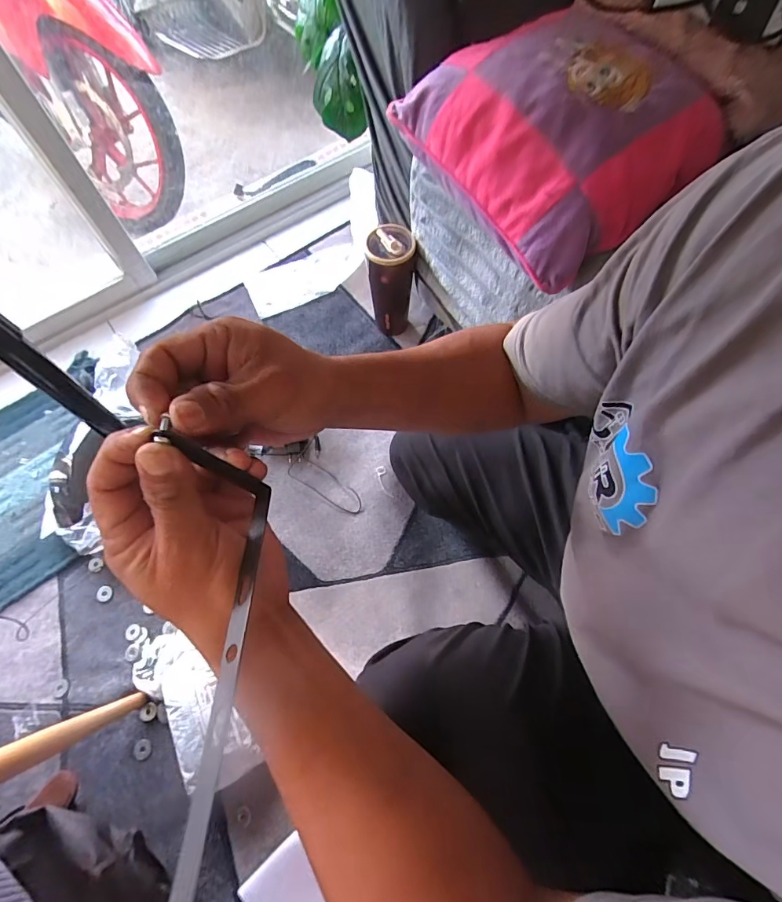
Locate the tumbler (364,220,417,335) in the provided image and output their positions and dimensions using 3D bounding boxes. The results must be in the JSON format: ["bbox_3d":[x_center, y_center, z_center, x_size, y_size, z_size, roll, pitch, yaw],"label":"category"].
[{"bbox_3d":[0.002,-0.321,0.878,0.082,0.224,0.085,0,67,1],"label":"tumbler"}]

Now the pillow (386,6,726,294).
[{"bbox_3d":[0.200,-0.398,0.558,0.264,0.130,0.315,-35,71,-13],"label":"pillow"}]

